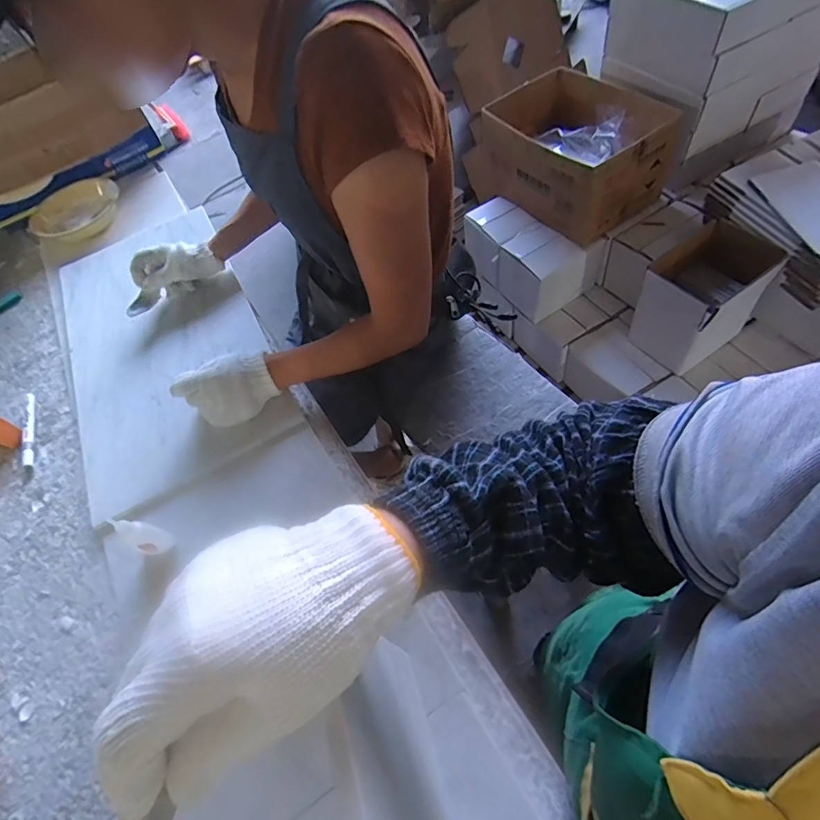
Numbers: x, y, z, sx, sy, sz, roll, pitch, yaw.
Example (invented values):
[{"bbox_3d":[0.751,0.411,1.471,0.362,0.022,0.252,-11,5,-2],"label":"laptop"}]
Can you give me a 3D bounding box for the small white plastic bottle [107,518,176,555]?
[{"bbox_3d":[-0.324,0.146,0.574,0.041,0.078,0.033,18,65,19],"label":"small white plastic bottle"}]

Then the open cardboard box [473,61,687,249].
[{"bbox_3d":[0.435,-0.685,1.278,0.305,0.287,0.408,-30,60,-8],"label":"open cardboard box"}]

